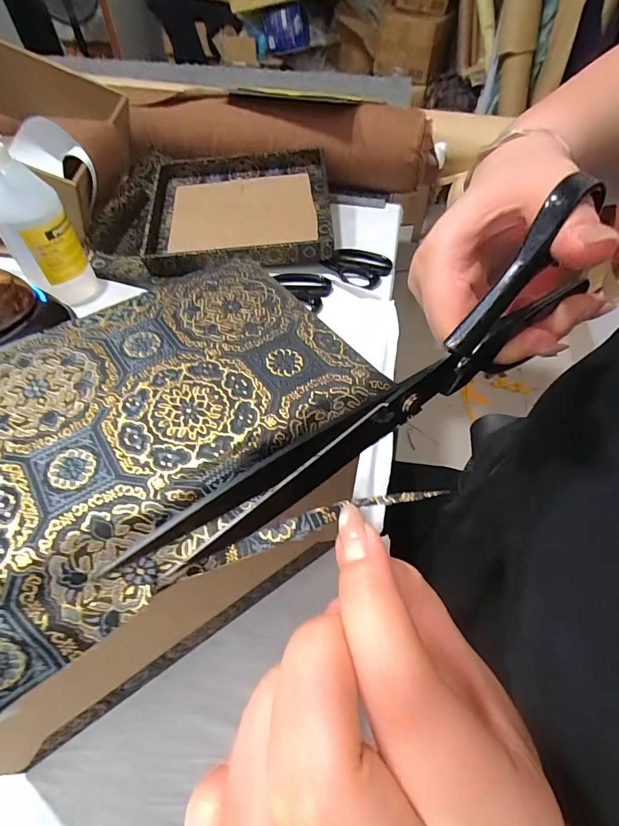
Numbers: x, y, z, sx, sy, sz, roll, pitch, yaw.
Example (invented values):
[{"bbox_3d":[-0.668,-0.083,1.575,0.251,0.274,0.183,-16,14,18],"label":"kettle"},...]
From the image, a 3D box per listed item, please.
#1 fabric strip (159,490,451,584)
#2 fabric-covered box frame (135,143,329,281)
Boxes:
[{"bbox_3d":[-0.007,0.039,0.139,0.093,0.005,0.007,-21,54,8],"label":"fabric strip"},{"bbox_3d":[-0.100,-0.297,0.614,0.254,0.067,0.209,-3,53,-2],"label":"fabric-covered box frame"}]

